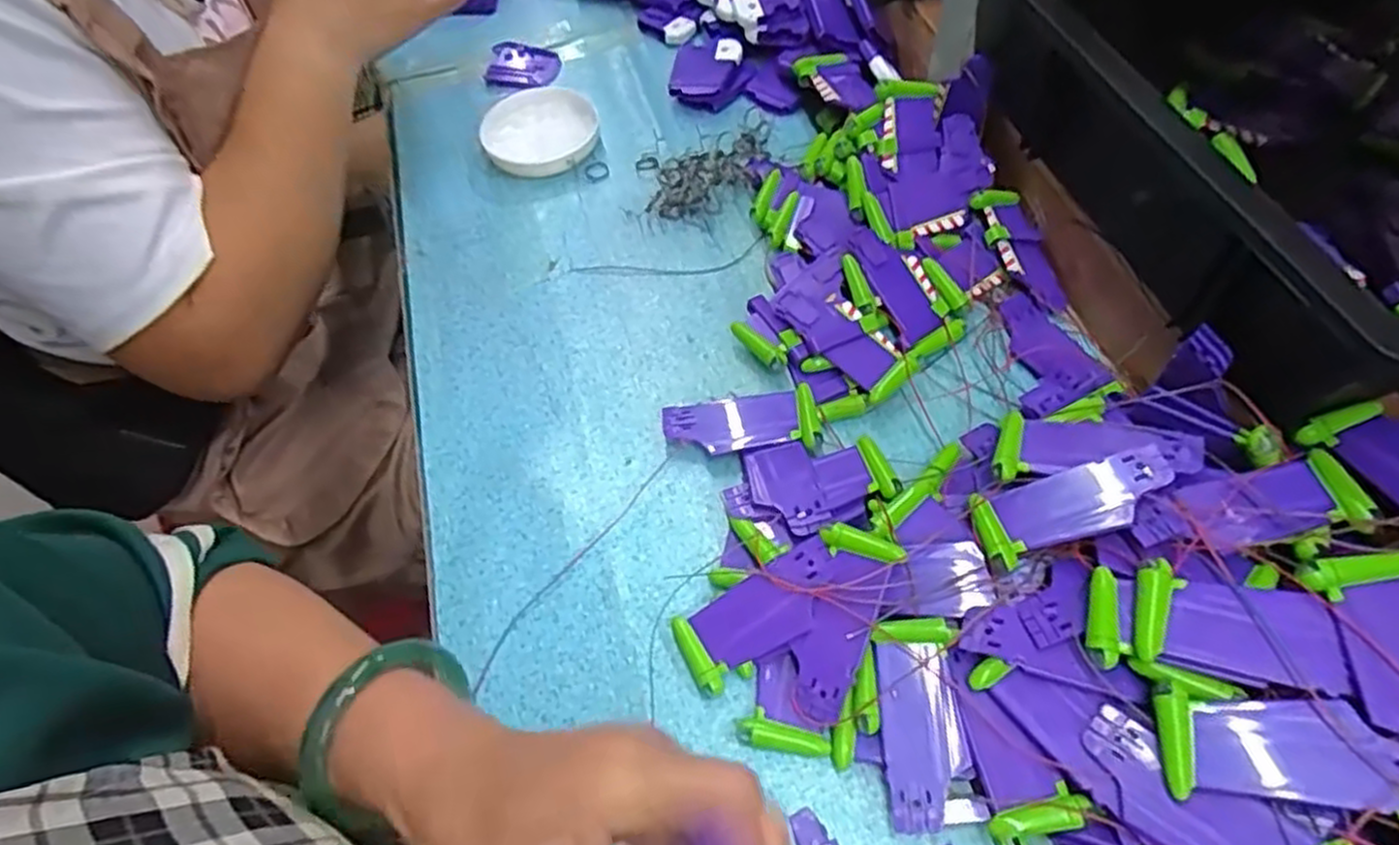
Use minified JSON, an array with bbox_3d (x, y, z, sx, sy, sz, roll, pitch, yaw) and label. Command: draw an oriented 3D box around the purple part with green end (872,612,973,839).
[{"bbox_3d":[0.102,0.136,0.348,0.036,0.006,0.088,-7,67,12],"label":"purple part with green end"}]

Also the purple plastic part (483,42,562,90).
[{"bbox_3d":[-0.156,-0.315,0.670,0.063,0.010,0.059,-2,57,3],"label":"purple plastic part"}]

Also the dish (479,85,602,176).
[{"bbox_3d":[-0.126,-0.238,0.613,0.089,0.017,0.102,-5,57,1],"label":"dish"}]

